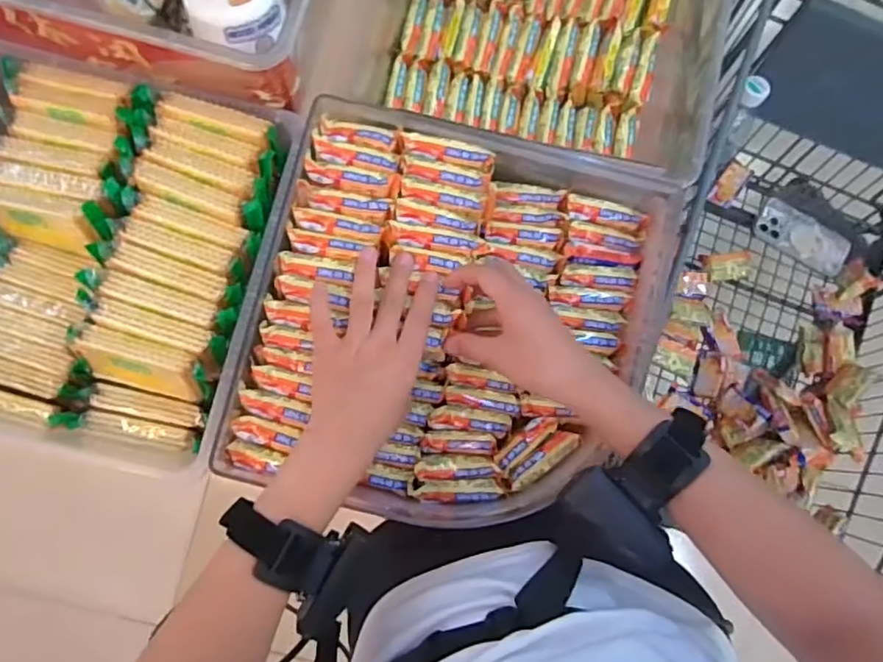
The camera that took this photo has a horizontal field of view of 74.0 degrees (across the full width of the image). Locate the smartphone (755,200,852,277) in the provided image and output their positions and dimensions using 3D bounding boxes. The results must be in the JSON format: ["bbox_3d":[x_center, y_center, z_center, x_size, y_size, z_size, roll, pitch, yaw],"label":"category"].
[{"bbox_3d":[0.558,-0.145,0.903,0.144,0.015,0.075,29,82,2],"label":"smartphone"}]

